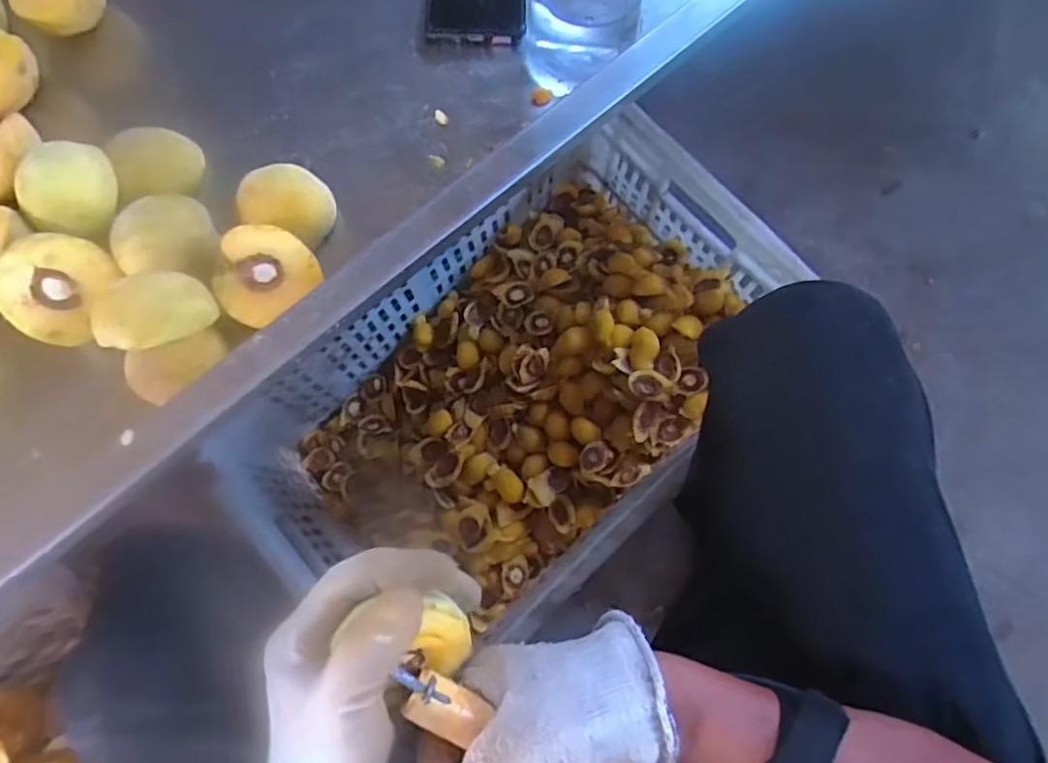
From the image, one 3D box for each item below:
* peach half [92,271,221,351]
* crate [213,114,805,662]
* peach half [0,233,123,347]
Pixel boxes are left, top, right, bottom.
[{"bbox_3d":[-0.218,-0.041,0.364,0.059,0.027,0.047,-23,77,-7],"label":"peach half"},{"bbox_3d":[-0.008,0.008,0.654,0.500,0.248,0.308,-41,79,-11],"label":"crate"},{"bbox_3d":[-0.302,-0.062,0.394,0.058,0.033,0.065,34,77,-33],"label":"peach half"}]

